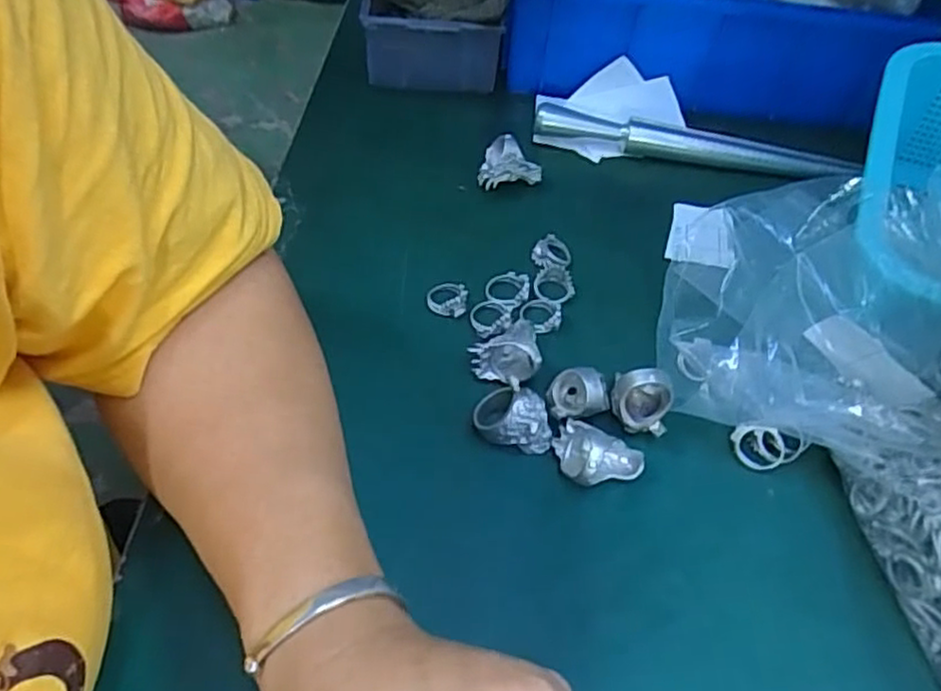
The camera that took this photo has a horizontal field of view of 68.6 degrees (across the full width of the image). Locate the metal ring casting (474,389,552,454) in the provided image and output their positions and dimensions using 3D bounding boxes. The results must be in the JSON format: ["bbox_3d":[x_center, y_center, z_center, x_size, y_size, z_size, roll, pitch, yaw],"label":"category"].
[{"bbox_3d":[0.019,0.033,0.313,0.037,0.027,0.020,26,55,14],"label":"metal ring casting"}]

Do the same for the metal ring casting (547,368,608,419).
[{"bbox_3d":[0.052,0.024,0.322,0.029,0.023,0.020,3,53,-3],"label":"metal ring casting"}]

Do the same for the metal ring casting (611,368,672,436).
[{"bbox_3d":[0.079,0.027,0.320,0.025,0.036,0.021,1,53,-5],"label":"metal ring casting"}]

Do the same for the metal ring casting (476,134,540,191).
[{"bbox_3d":[0.024,-0.111,0.421,0.037,0.030,0.020,-4,53,-9],"label":"metal ring casting"}]

